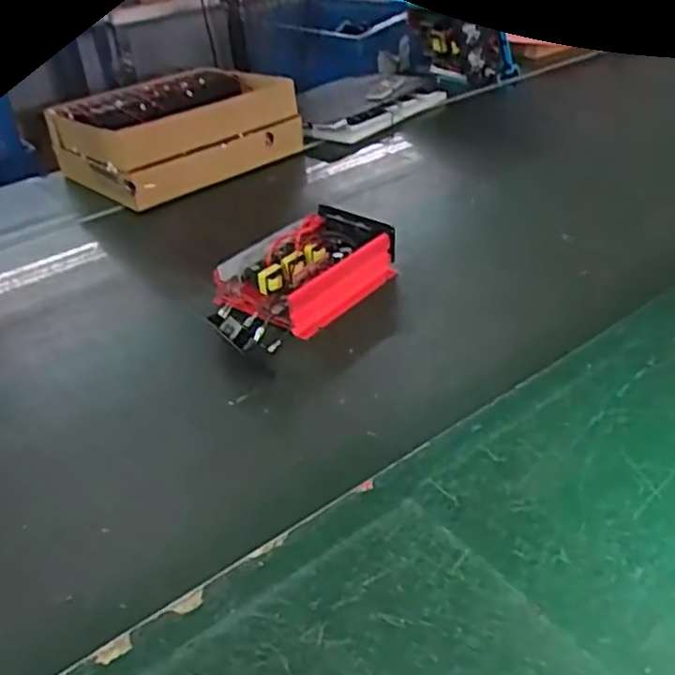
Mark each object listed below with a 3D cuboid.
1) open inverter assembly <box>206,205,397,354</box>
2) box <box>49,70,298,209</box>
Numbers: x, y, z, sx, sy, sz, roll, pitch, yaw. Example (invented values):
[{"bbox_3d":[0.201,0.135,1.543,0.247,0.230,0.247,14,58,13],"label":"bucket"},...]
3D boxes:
[{"bbox_3d":[-0.059,-0.078,0.900,0.145,0.067,0.291,24,44,33],"label":"open inverter assembly"},{"bbox_3d":[-0.288,-0.383,1.271,0.228,0.149,0.402,27,46,36],"label":"box"}]

